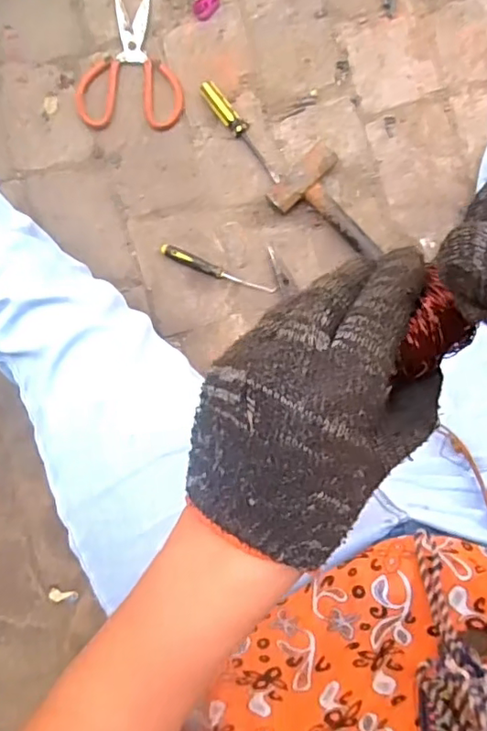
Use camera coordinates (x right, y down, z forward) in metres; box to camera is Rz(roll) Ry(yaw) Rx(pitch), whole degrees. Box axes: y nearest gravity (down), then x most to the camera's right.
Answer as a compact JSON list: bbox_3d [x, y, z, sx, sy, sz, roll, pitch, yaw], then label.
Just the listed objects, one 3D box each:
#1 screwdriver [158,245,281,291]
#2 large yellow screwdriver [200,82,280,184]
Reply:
[{"bbox_3d":[-0.034,-0.126,0.769,0.159,0.013,0.016,22,89,1],"label":"screwdriver"},{"bbox_3d":[0.001,-0.316,0.772,0.026,0.028,0.159,-41,89,0],"label":"large yellow screwdriver"}]

